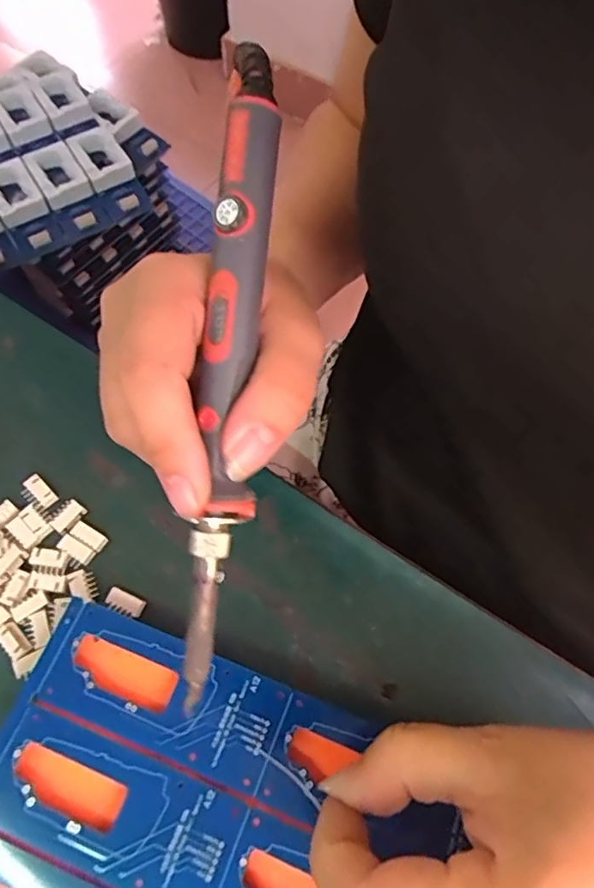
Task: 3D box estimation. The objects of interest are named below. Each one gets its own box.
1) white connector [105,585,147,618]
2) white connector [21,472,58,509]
[{"bbox_3d":[-0.074,0.069,0.253,0.016,0.008,0.009,24,66,8],"label":"white connector"},{"bbox_3d":[-0.121,0.022,0.271,0.017,0.004,0.011,40,69,15],"label":"white connector"}]

